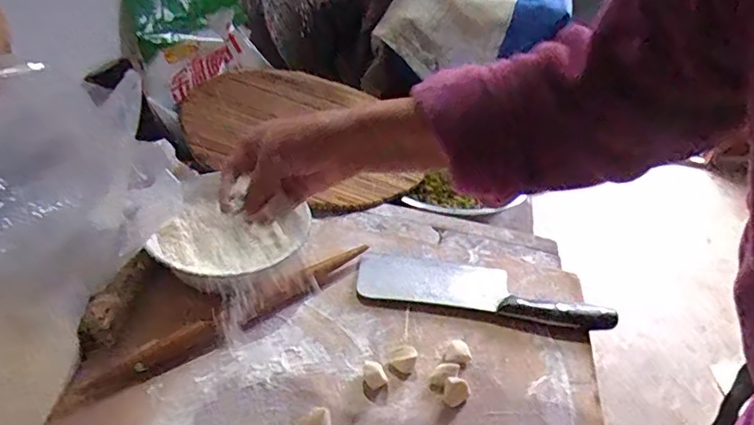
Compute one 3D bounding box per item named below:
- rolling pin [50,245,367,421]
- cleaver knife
[{"bbox_3d":[-0.143,0.106,0.540,0.334,0.026,0.033,-23,46,-34],"label":"rolling pin"},{"bbox_3d":[0.121,0.087,0.617,0.280,0.021,0.079,8,37,2],"label":"cleaver knife"}]

